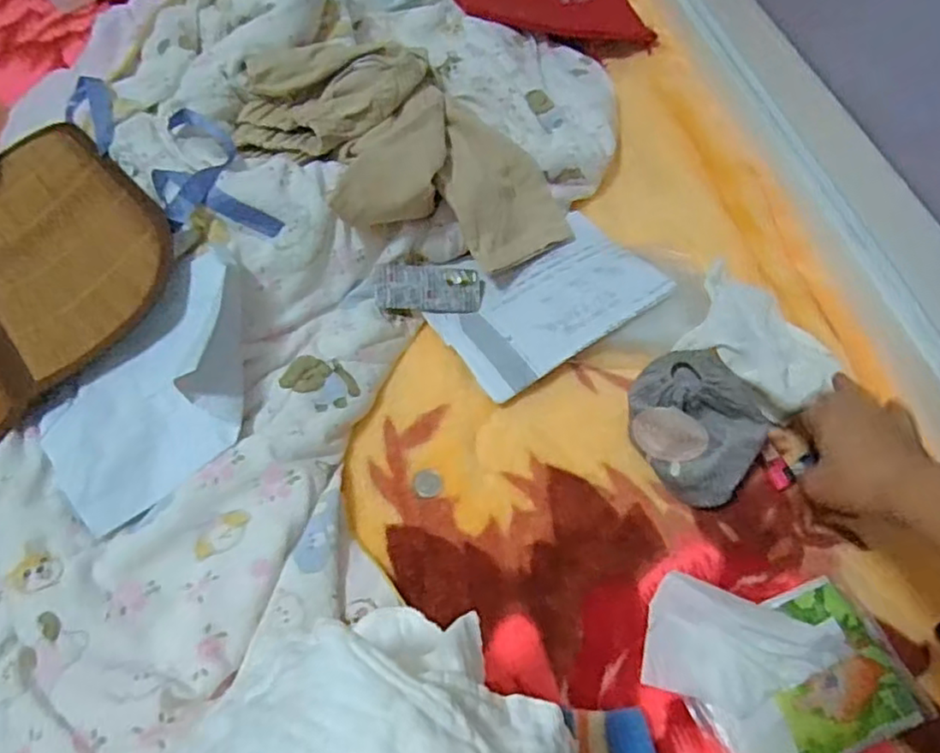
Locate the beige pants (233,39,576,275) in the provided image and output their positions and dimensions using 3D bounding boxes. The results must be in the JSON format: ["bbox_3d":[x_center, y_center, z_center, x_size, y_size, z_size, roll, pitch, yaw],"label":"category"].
[{"bbox_3d":[-0.064,-0.210,0.628,0.233,0.120,0.279,-35,66,-23],"label":"beige pants"}]

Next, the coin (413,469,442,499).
[{"bbox_3d":[-0.033,0.085,0.519,0.022,0.004,0.024,2,57,-2],"label":"coin"}]

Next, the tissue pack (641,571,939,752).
[{"bbox_3d":[0.208,0.187,0.435,0.160,0.035,0.135,-17,60,-14],"label":"tissue pack"}]

